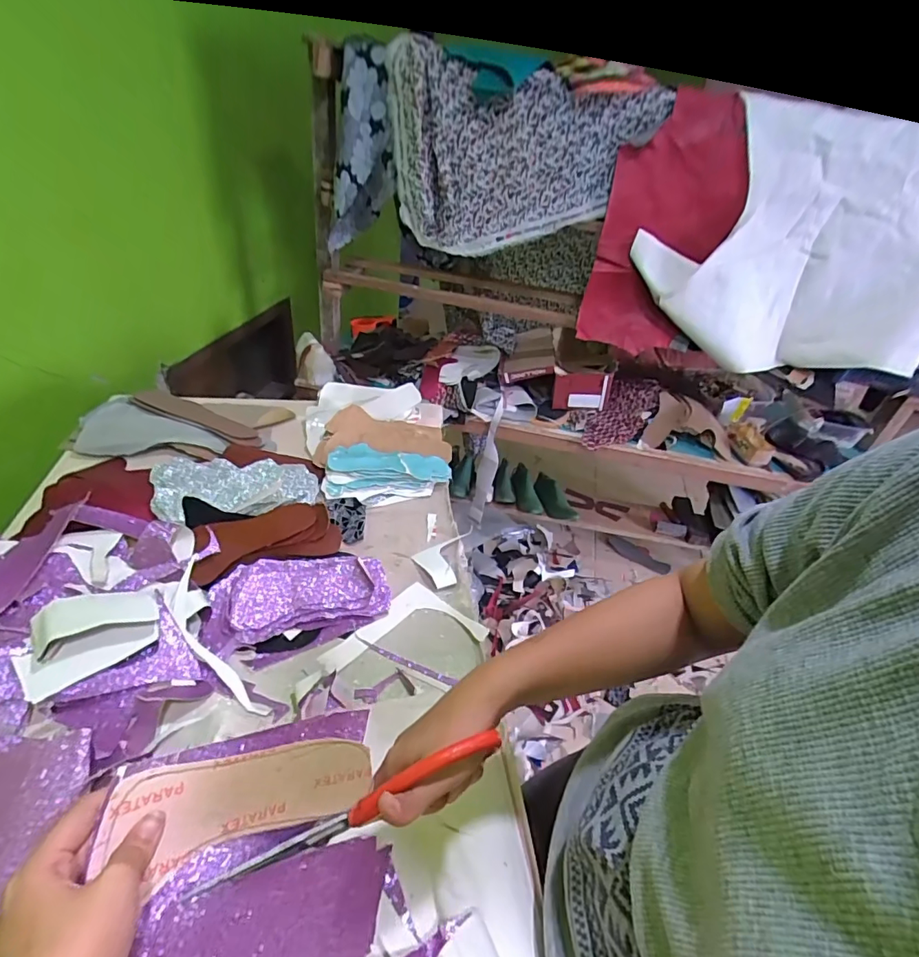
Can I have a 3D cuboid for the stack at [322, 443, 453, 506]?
[{"bbox_3d":[-0.116,-0.014,0.815,0.204,0.045,0.116,0,38,-9],"label":"stack"}]

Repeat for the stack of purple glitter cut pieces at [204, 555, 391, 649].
[{"bbox_3d":[-0.195,0.138,0.603,0.209,0.040,0.103,-7,40,-19],"label":"stack of purple glitter cut pieces"}]

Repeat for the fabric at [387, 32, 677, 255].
[{"bbox_3d":[0.125,-0.674,1.052,0.529,0.328,0.144,4,37,-5],"label":"fabric"}]

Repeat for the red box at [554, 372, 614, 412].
[{"bbox_3d":[0.321,-0.229,1.278,0.149,0.099,0.042,0,37,5],"label":"red box"}]

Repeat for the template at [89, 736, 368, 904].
[{"bbox_3d":[-0.134,0.202,0.309,0.151,0.012,0.055,-2,83,-18],"label":"template"}]

